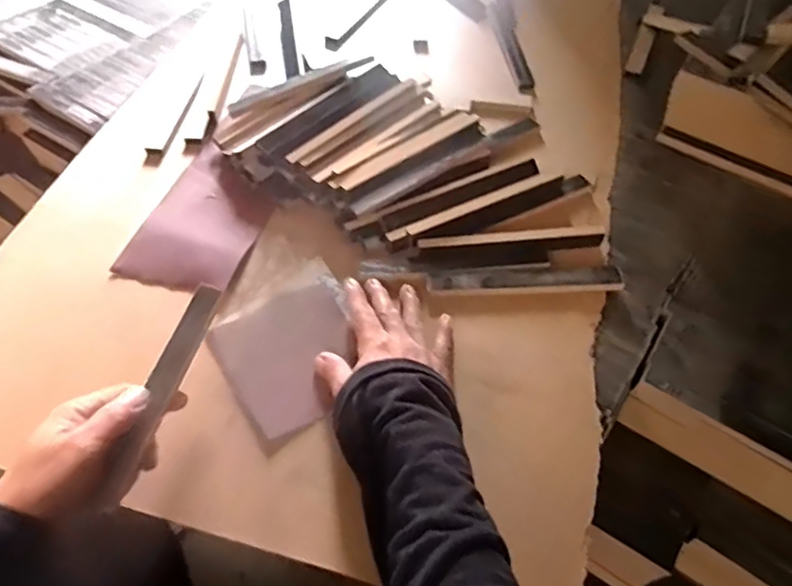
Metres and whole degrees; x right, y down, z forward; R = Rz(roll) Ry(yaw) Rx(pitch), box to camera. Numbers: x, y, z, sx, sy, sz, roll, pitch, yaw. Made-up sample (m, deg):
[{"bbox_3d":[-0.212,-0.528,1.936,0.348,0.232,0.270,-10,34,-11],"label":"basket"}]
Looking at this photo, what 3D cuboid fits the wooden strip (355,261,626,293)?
[{"bbox_3d":[0.084,-0.013,0.510,0.227,0.007,0.028,1,54,0],"label":"wooden strip"}]

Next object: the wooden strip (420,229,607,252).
[{"bbox_3d":[0.106,-0.044,0.533,0.169,0.021,0.018,-3,54,-2],"label":"wooden strip"}]

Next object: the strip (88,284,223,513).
[{"bbox_3d":[-0.165,0.063,0.406,0.021,0.011,0.167,11,54,8],"label":"strip"}]

